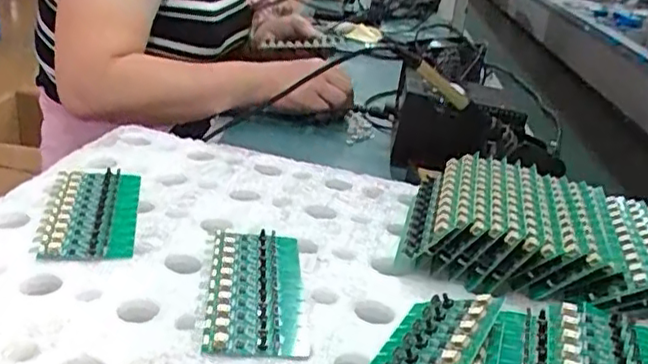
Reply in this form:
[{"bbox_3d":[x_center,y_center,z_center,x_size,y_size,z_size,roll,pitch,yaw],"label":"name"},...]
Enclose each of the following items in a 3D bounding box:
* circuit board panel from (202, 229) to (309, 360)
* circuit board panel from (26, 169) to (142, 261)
[{"bbox_3d":[-0.046,0.070,0.434,0.063,0.009,0.138,3,23,-7],"label":"circuit board panel"},{"bbox_3d":[-0.181,0.023,0.499,0.067,0.012,0.134,0,24,-14],"label":"circuit board panel"}]

